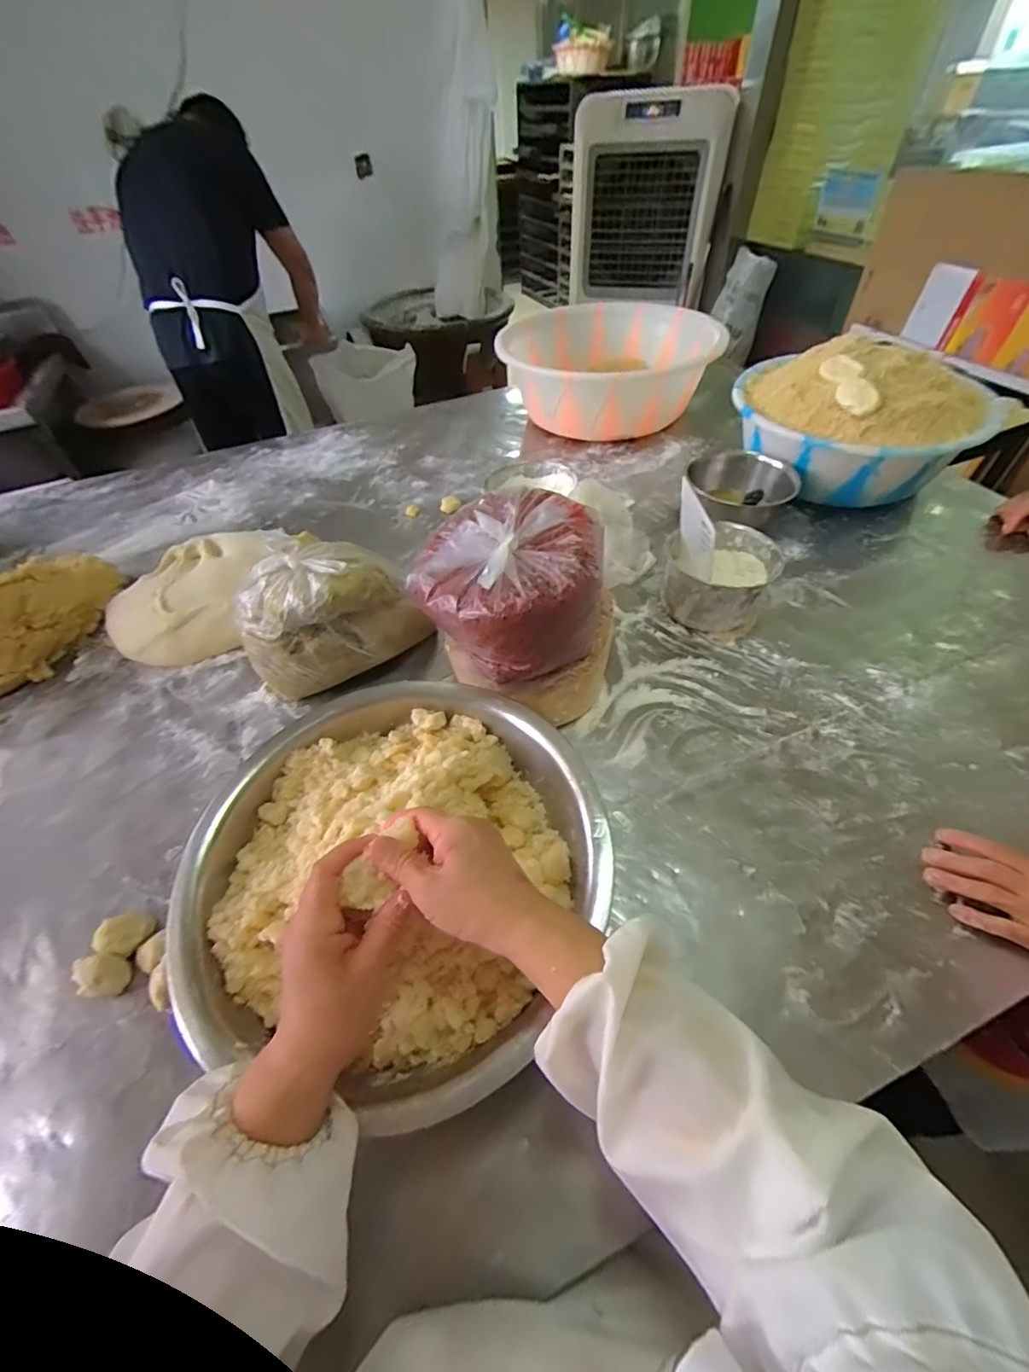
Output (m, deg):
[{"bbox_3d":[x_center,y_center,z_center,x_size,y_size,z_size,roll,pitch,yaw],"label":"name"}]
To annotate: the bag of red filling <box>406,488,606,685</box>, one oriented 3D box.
[{"bbox_3d":[0.007,-0.118,0.583,0.182,0.128,0.199,32,60,25],"label":"bag of red filling"}]

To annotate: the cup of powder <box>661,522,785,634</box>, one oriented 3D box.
[{"bbox_3d":[0.292,-0.154,0.724,0.146,0.090,0.139,-2,51,2],"label":"cup of powder"}]

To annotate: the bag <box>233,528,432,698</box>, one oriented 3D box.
[{"bbox_3d":[-0.249,-0.098,0.665,0.138,0.169,0.205,34,60,26],"label":"bag"}]

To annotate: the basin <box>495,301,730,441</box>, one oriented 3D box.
[{"bbox_3d":[0.189,-0.736,1.159,0.432,0.156,0.450,-2,51,2],"label":"basin"}]

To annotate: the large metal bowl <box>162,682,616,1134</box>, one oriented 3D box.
[{"bbox_3d":[-0.102,0.173,0.473,0.363,0.106,0.361,-2,51,2],"label":"large metal bowl"}]

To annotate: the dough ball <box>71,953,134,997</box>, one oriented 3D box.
[{"bbox_3d":[-0.380,0.267,0.462,0.040,0.030,0.031,-4,51,0],"label":"dough ball"}]

